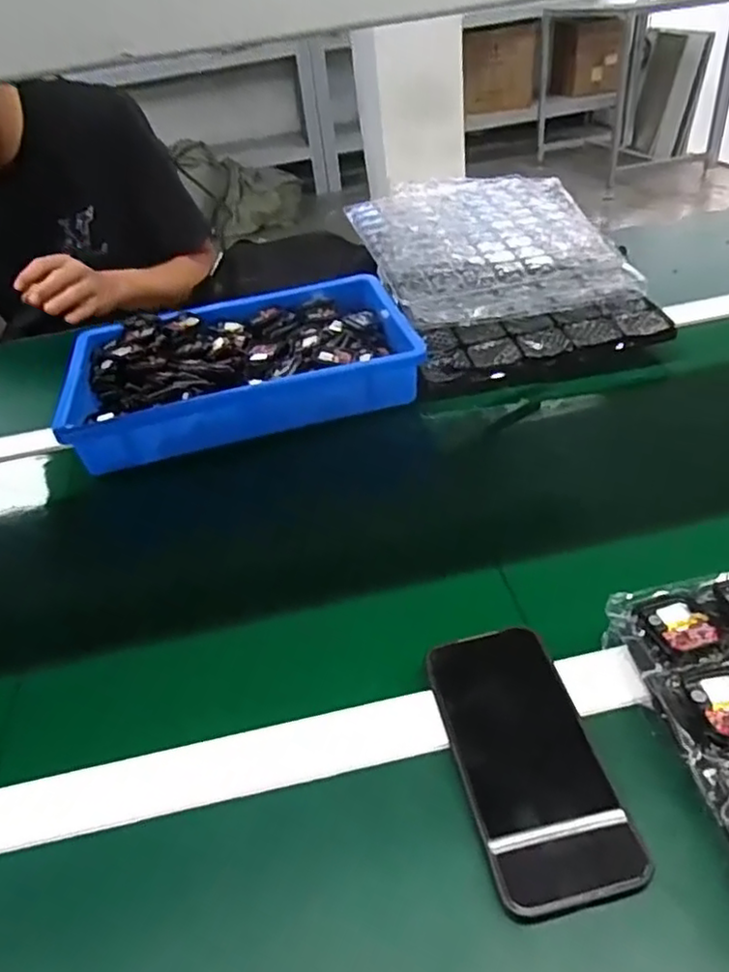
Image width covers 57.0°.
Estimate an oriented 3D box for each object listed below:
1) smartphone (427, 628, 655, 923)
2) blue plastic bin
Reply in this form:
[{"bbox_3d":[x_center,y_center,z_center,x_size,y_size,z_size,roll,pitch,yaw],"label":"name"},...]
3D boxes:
[{"bbox_3d":[0.094,0.154,0.391,0.078,0.013,0.160,-12,45,-6],"label":"smartphone"},{"bbox_3d":[-0.140,-0.146,0.761,0.366,0.054,0.255,-14,39,-7],"label":"blue plastic bin"}]

